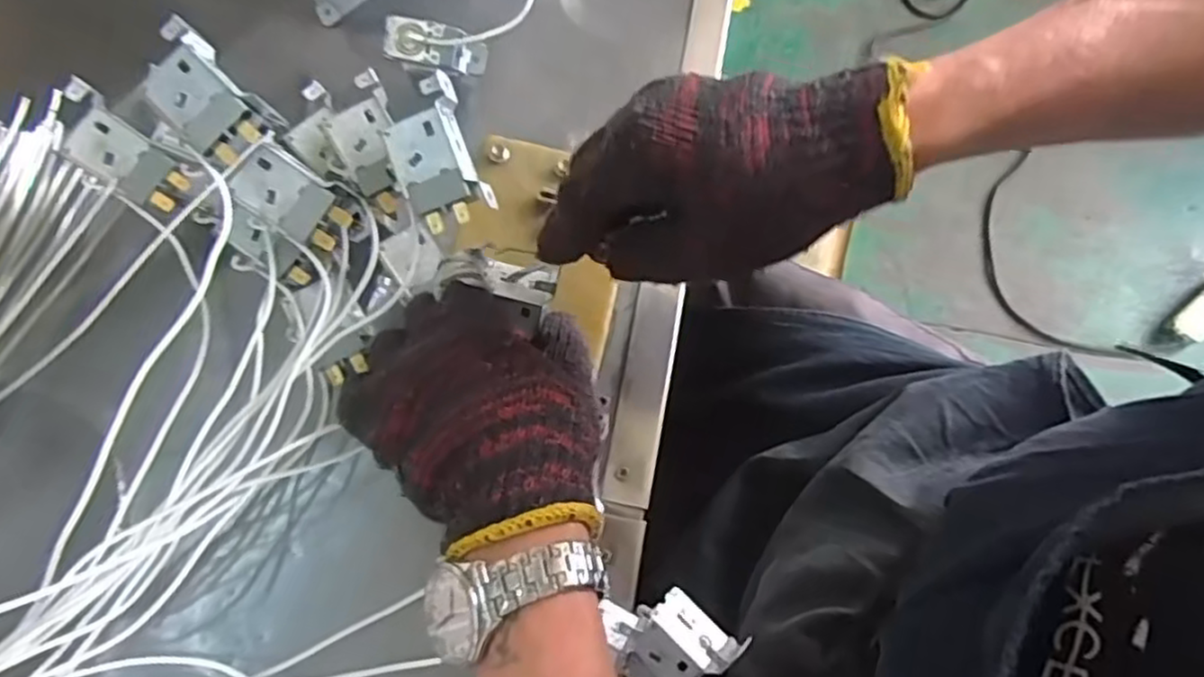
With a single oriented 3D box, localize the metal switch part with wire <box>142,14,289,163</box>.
[{"bbox_3d":[-0.178,-0.108,0.323,0.062,0.020,0.036,44,87,3],"label":"metal switch part with wire"}]

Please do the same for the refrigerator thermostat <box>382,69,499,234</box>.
[{"bbox_3d":[-0.079,-0.087,0.342,0.037,0.022,0.067,-19,97,8],"label":"refrigerator thermostat"}]

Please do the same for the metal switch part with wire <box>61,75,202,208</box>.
[{"bbox_3d":[-0.257,-0.099,0.382,0.068,0.026,0.040,43,86,-27],"label":"metal switch part with wire"}]

